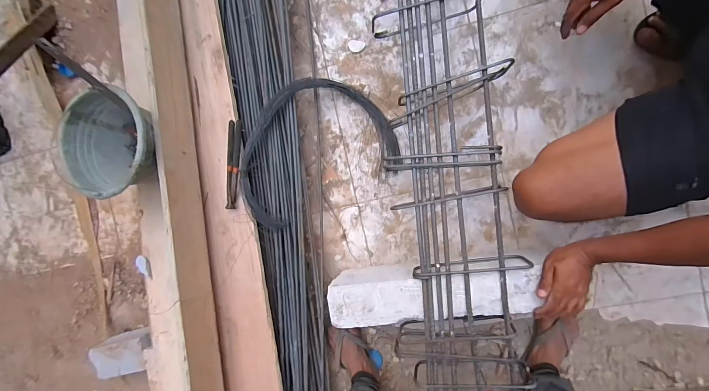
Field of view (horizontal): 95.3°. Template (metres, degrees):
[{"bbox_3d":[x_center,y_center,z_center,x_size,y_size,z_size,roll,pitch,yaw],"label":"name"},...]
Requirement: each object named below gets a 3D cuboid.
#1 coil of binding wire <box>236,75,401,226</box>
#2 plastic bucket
[{"bbox_3d":[-0.118,-0.140,0.877,0.435,0.070,0.333,-27,94,-8],"label":"coil of binding wire"},{"bbox_3d":[-0.544,-0.117,0.767,0.221,0.160,0.227,1,94,9],"label":"plastic bucket"}]

